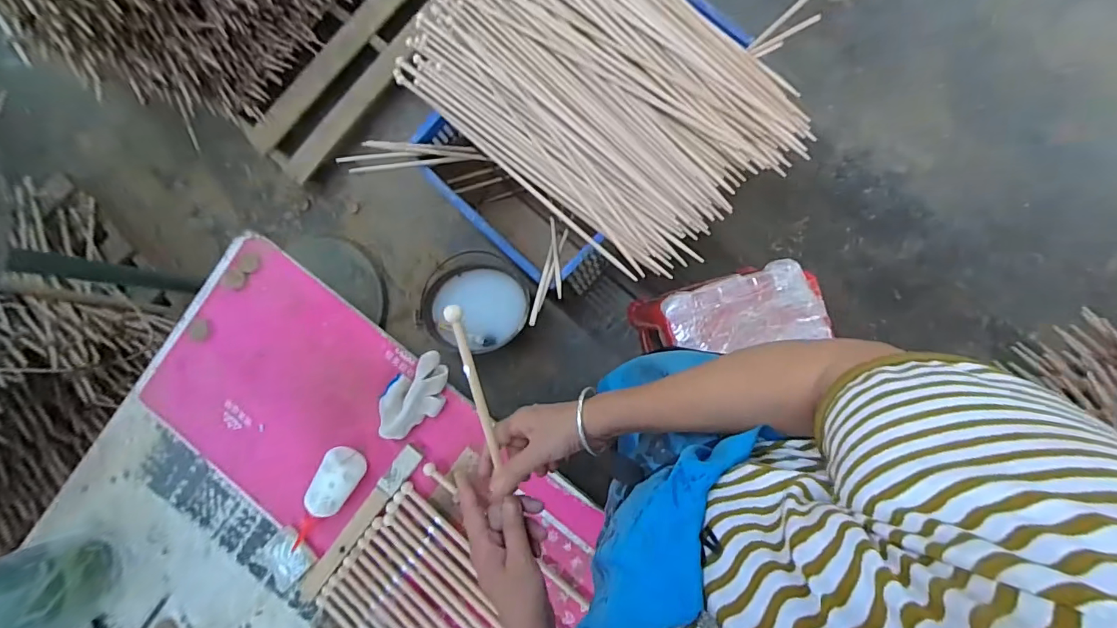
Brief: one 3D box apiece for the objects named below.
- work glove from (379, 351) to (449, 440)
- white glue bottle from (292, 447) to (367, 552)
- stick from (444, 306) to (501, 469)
[{"bbox_3d":[-0.228,0.135,0.758,0.138,0.035,0.081,-44,82,3],"label":"work glove"},{"bbox_3d":[-0.379,0.298,0.757,0.064,0.056,0.204,37,92,8],"label":"white glue bottle"},{"bbox_3d":[-0.084,0.075,0.492,0.013,0.020,0.171,-14,97,9],"label":"stick"}]

